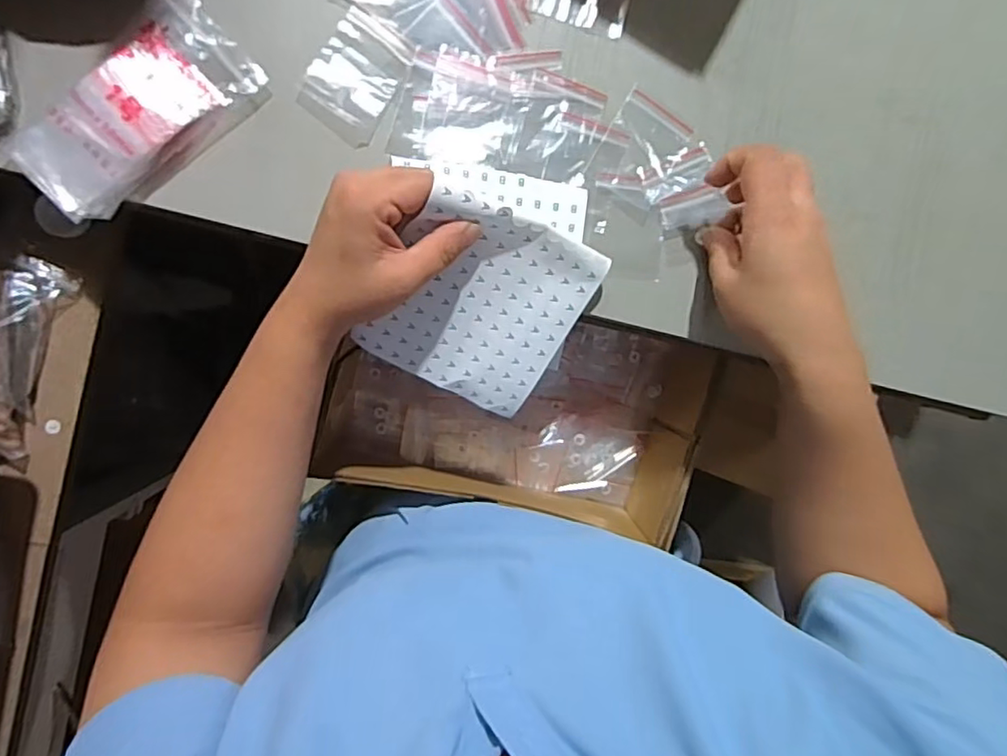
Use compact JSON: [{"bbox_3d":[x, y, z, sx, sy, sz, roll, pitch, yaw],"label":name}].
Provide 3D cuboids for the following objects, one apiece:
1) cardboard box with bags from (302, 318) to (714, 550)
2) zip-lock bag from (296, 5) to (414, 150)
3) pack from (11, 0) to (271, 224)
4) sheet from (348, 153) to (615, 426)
[{"bbox_3d":[0.012,0.026,0.496,0.268,0.102,0.163,11,94,-9],"label":"cardboard box with bags"},{"bbox_3d":[-0.090,-0.186,0.370,0.050,0.004,0.071,29,91,-9],"label":"zip-lock bag"},{"bbox_3d":[-0.215,-0.155,0.354,0.141,0.021,0.075,-45,99,-2],"label":"pack"},{"bbox_3d":[-0.007,-0.059,0.375,0.124,0.069,0.146,24,92,-9],"label":"sheet"}]

